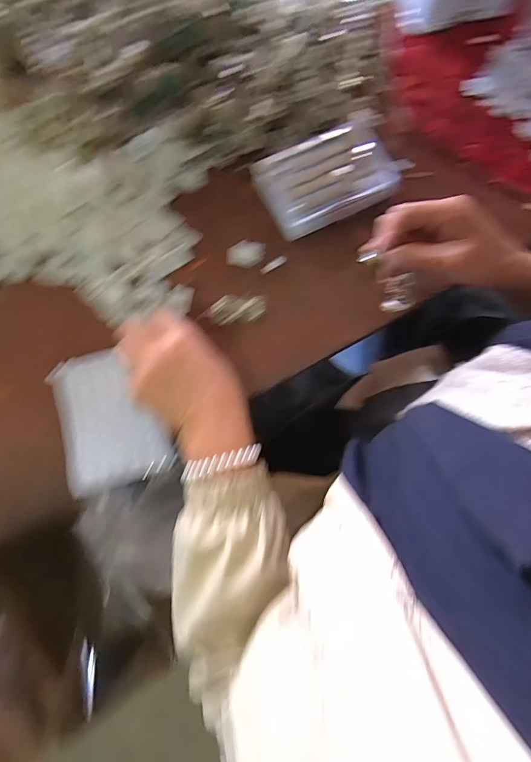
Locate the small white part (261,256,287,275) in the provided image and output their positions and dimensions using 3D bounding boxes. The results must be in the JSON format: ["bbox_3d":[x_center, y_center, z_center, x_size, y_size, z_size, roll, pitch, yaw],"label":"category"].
[{"bbox_3d":[0.009,-0.135,0.442,0.034,0.004,0.008,-32,80,-7],"label":"small white part"}]

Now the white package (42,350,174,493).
[{"bbox_3d":[-0.161,0.036,0.390,0.104,0.013,0.139,-19,78,-4],"label":"white package"}]

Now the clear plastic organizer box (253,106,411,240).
[{"bbox_3d":[0.080,-0.239,0.450,0.173,0.038,0.104,-30,79,-6],"label":"clear plastic organizer box"}]

